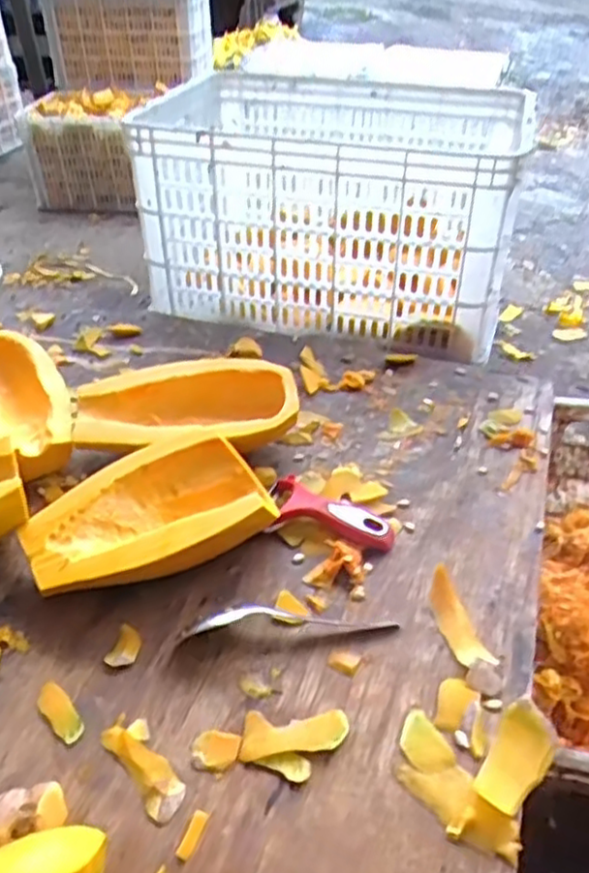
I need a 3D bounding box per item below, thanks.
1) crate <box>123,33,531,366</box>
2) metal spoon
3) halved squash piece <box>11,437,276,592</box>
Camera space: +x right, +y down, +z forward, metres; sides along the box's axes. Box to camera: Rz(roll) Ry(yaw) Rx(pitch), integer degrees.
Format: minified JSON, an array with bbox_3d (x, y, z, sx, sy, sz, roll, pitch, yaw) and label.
[{"bbox_3d":[0.062,-0.352,1.058,0.513,0.276,0.371,9,38,17],"label":"crate"},{"bbox_3d":[-0.004,0.140,0.525,0.163,0.028,0.018,-5,36,-4],"label":"metal spoon"},{"bbox_3d":[-0.119,0.075,0.585,0.192,0.066,0.130,-21,39,-22],"label":"halved squash piece"}]

